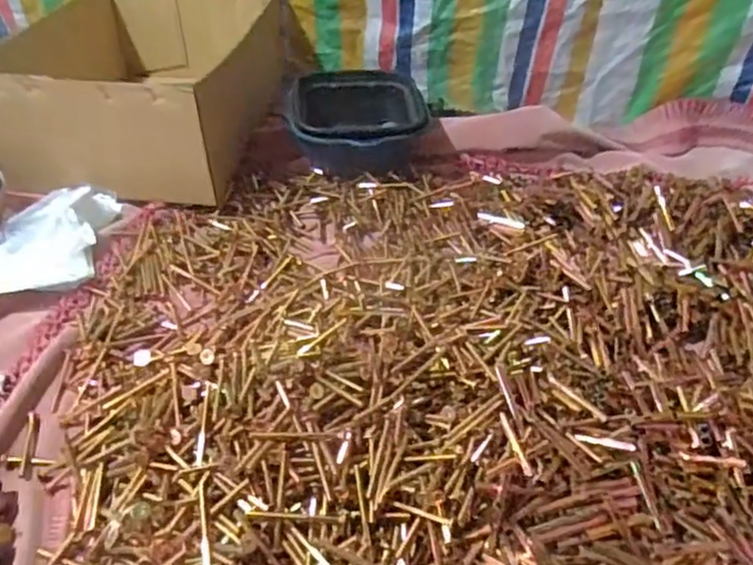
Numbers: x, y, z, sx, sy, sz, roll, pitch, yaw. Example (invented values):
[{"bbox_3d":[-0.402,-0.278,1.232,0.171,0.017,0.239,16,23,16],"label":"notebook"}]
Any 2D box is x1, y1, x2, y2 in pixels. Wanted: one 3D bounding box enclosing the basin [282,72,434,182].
[{"bbox_3d":[-0.027,-0.217,0.890,0.183,0.088,0.186,2,42,-2],"label":"basin"}]

